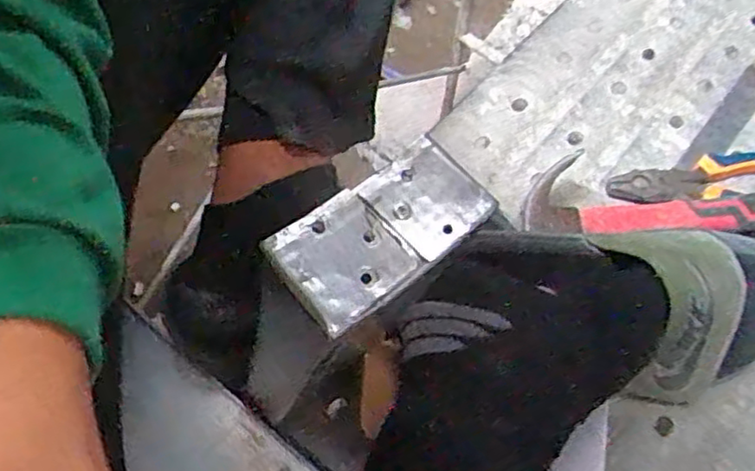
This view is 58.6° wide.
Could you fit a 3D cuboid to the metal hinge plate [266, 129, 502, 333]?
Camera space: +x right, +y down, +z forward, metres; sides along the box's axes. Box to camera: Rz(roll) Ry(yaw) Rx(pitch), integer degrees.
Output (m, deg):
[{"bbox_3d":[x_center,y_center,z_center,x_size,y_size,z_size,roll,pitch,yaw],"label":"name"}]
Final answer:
[{"bbox_3d":[0.002,-0.003,0.212,0.070,0.009,0.035,-38,68,-22],"label":"metal hinge plate"}]

